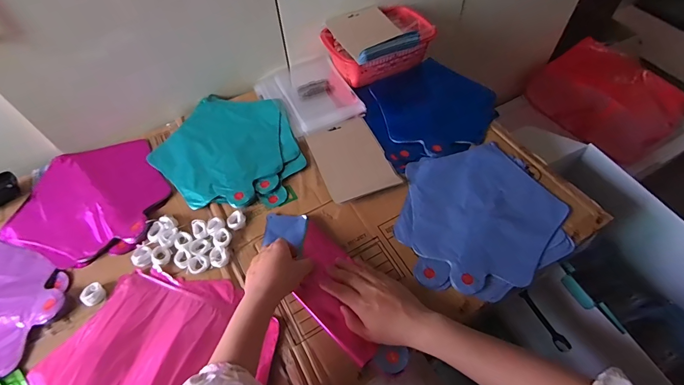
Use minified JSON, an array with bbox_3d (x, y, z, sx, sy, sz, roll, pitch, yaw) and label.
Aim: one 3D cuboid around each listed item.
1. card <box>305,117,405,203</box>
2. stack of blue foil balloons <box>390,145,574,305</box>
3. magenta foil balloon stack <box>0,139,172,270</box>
[{"bbox_3d":[0.015,-0.061,0.599,0.115,0.006,0.163,-18,56,-11],"label":"card"},{"bbox_3d":[0.205,0.031,0.534,0.253,0.017,0.228,-22,56,-14],"label":"stack of blue foil balloons"},{"bbox_3d":[-0.410,0.009,0.567,0.233,0.022,0.236,-21,56,-13],"label":"magenta foil balloon stack"}]

